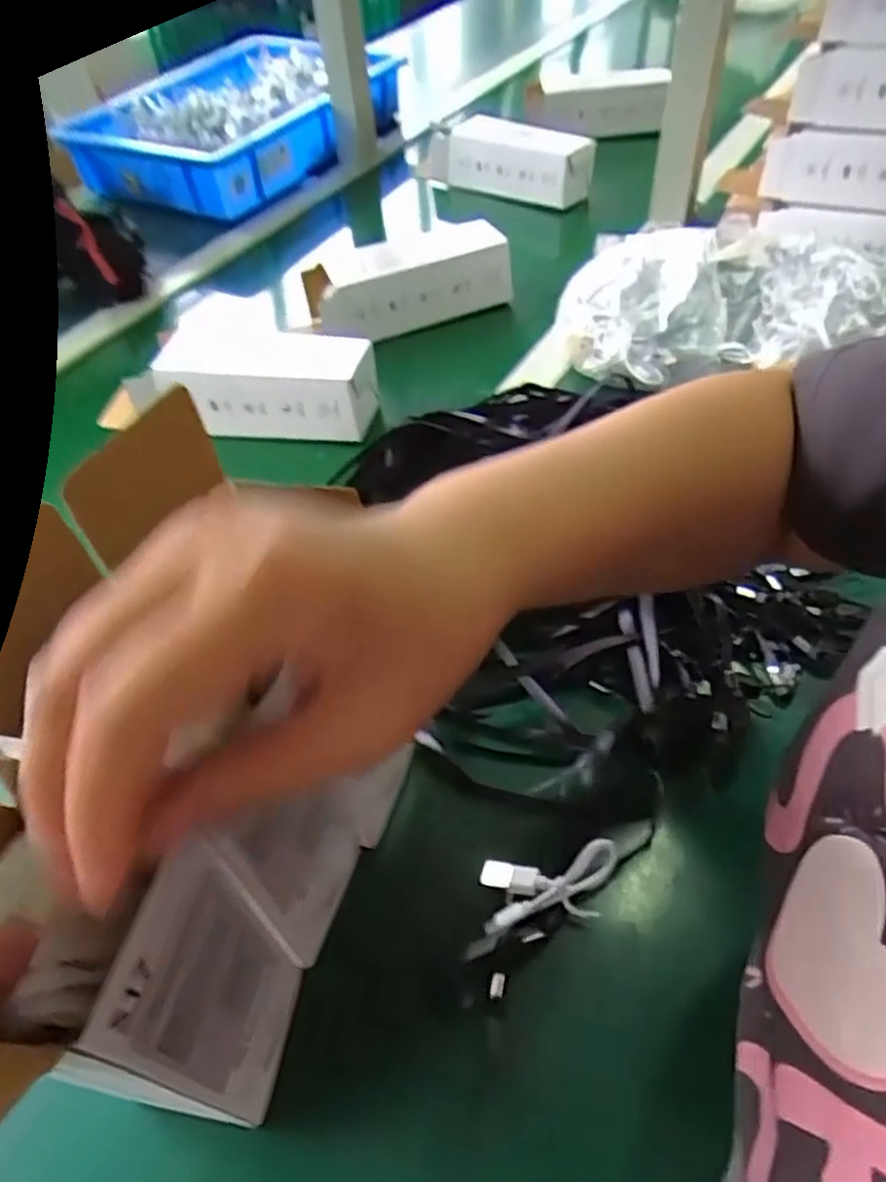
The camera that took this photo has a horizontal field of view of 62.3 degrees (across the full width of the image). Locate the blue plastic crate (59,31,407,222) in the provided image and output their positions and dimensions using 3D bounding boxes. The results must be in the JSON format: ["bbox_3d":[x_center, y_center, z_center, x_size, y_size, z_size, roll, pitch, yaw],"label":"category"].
[{"bbox_3d":[-0.269,-0.671,1.038,0.272,0.093,0.444,18,53,20],"label":"blue plastic crate"}]

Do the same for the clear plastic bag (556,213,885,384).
[{"bbox_3d":[0.234,-0.257,0.643,0.254,0.074,0.199,-4,49,3],"label":"clear plastic bag"}]

